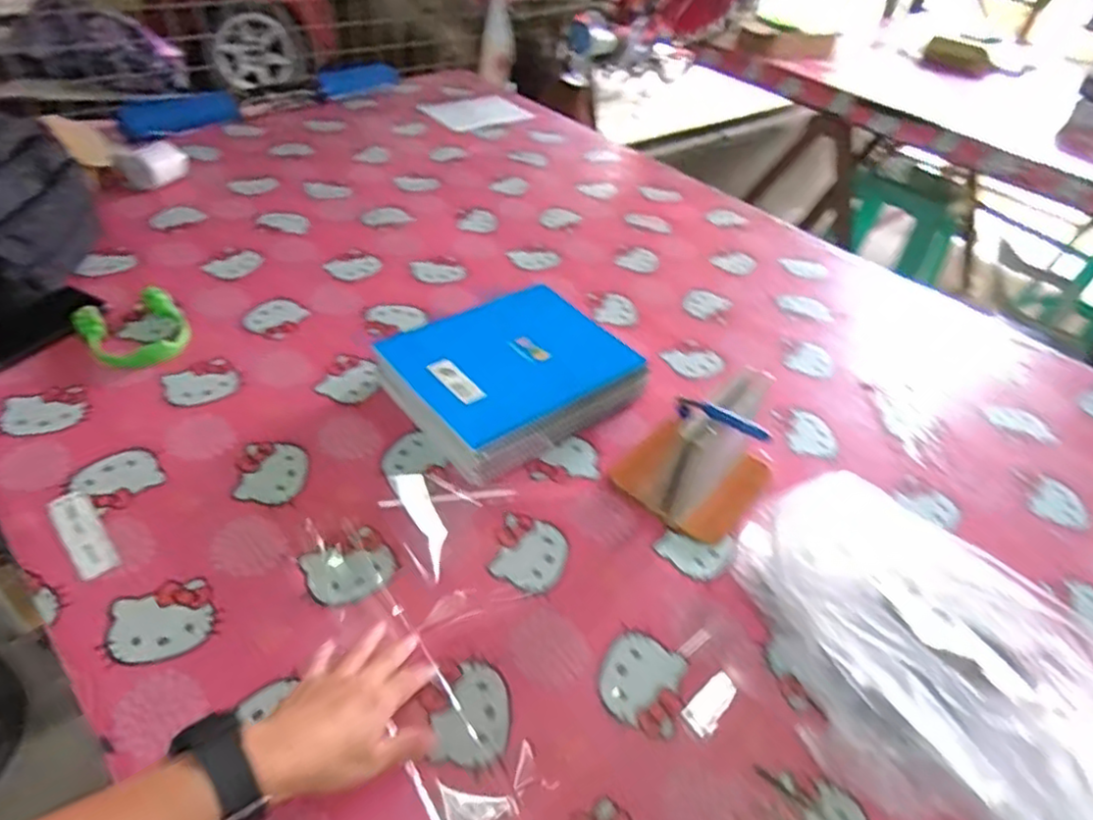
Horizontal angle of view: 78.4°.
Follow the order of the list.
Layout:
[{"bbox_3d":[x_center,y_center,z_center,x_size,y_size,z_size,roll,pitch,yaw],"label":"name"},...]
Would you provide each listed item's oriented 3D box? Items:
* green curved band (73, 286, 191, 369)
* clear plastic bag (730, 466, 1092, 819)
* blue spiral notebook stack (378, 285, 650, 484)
[{"bbox_3d":[-0.487,-0.096,0.795,0.108,0.041,0.101,-25,51,-30],"label":"green curved band"},{"bbox_3d":[0.321,0.185,0.556,0.247,0.112,0.347,-17,48,-24],"label":"clear plastic bag"},{"bbox_3d":[-0.041,-0.041,0.789,0.248,0.067,0.209,-26,52,-31],"label":"blue spiral notebook stack"}]

